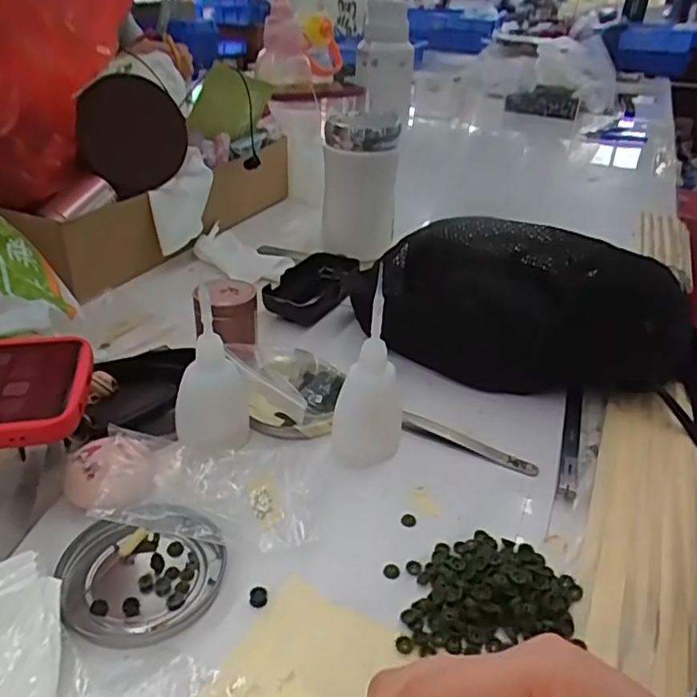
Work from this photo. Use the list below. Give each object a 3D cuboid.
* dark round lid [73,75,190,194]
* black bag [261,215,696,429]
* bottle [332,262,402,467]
[{"bbox_3d":[-0.202,-0.200,0.575,0.097,0.097,0.010,-17,23,13],"label":"dark round lid"},{"bbox_3d":[0.106,-0.046,0.485,0.357,0.105,0.115,17,34,20],"label":"black bag"},{"bbox_3d":[0.015,0.014,0.378,0.044,0.109,0.049,6,32,3],"label":"bottle"}]

